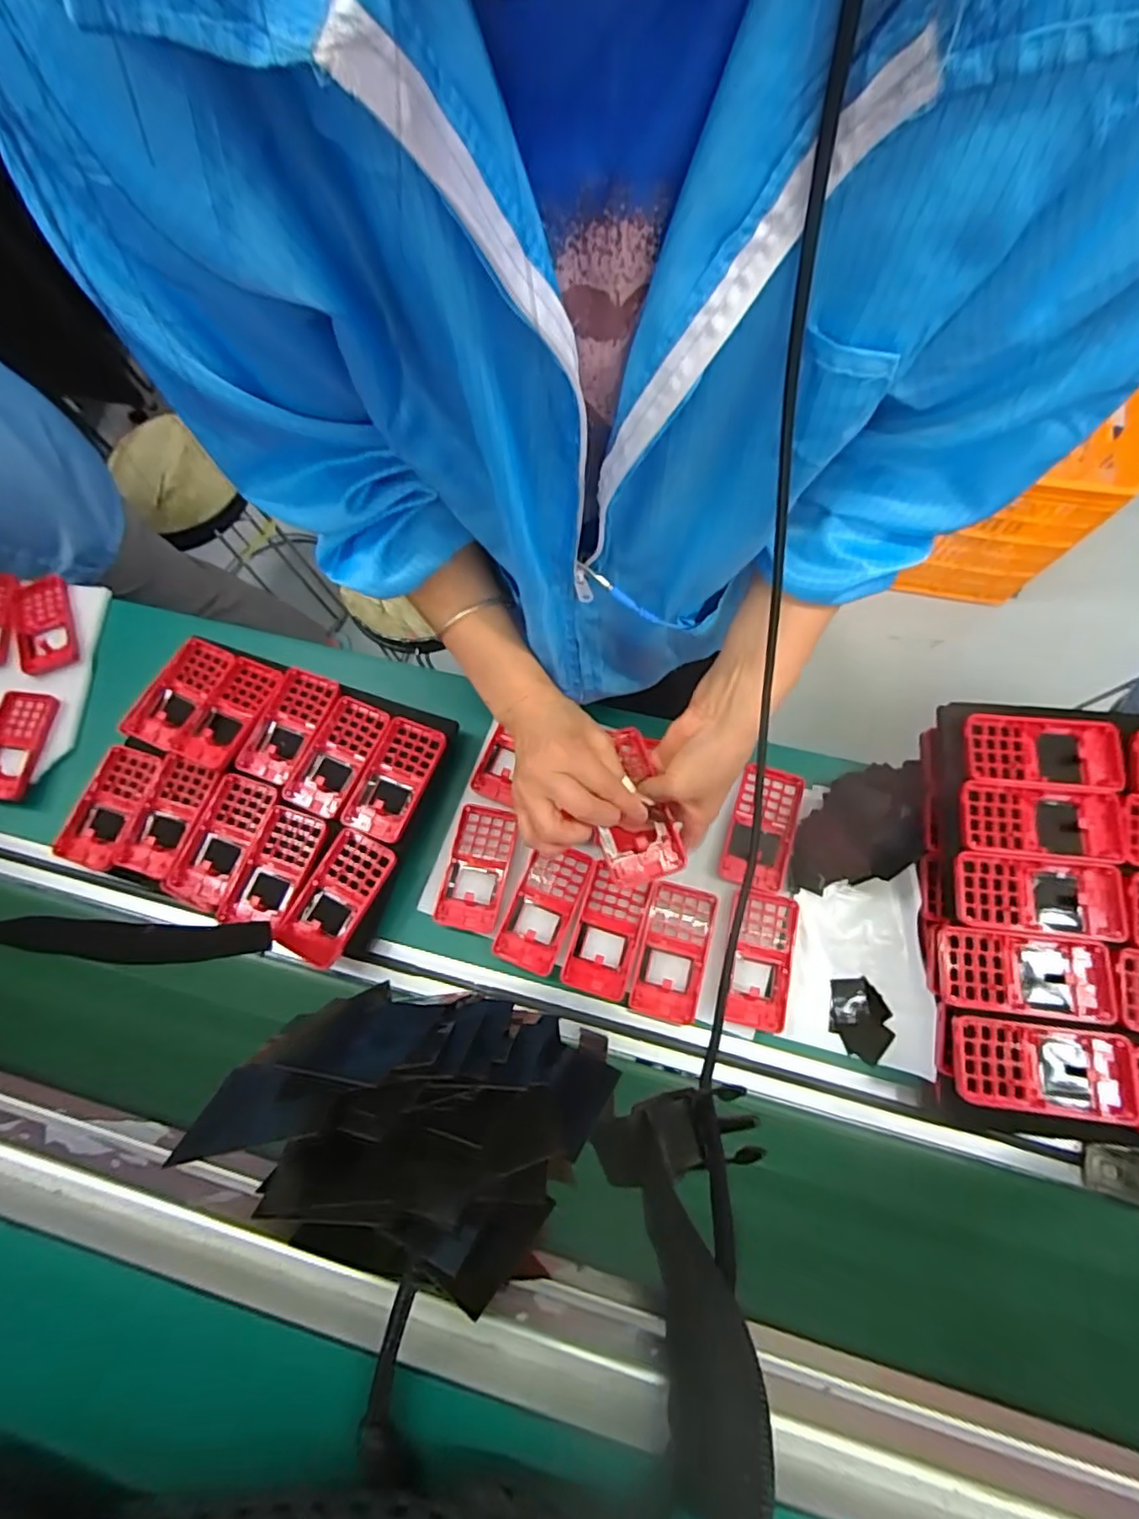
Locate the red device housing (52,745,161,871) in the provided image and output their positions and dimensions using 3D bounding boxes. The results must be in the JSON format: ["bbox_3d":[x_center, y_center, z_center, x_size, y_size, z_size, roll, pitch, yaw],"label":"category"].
[{"bbox_3d":[-0.467,0.049,0.634,0.064,0.012,0.122,19,75,7],"label":"red device housing"}]

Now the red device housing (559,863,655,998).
[{"bbox_3d":[0.036,0.165,0.598,0.062,0.011,0.116,17,75,7],"label":"red device housing"}]

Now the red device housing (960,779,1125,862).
[{"bbox_3d":[0.399,0.051,0.528,0.123,0.008,0.061,5,74,4],"label":"red device housing"}]

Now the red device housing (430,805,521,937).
[{"bbox_3d":[-0.091,0.109,0.628,0.062,0.021,0.120,12,74,5],"label":"red device housing"}]

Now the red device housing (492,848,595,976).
[{"bbox_3d":[-0.025,0.144,0.607,0.062,0.011,0.118,21,75,8],"label":"red device housing"}]

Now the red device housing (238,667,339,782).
[{"bbox_3d":[-0.294,-0.036,0.653,0.059,0.014,0.122,20,75,7],"label":"red device housing"}]

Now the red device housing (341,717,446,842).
[{"bbox_3d":[-0.176,0.019,0.628,0.061,0.019,0.121,20,75,8],"label":"red device housing"}]

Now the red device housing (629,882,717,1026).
[{"bbox_3d":[0.098,0.181,0.588,0.061,0.008,0.122,14,75,6],"label":"red device housing"}]

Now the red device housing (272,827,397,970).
[{"bbox_3d":[-0.221,0.129,0.589,0.064,0.021,0.119,25,76,9],"label":"red device housing"}]

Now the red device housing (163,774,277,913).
[{"bbox_3d":[-0.346,0.084,0.623,0.067,0.019,0.131,20,75,7],"label":"red device housing"}]

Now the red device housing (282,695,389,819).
[{"bbox_3d":[-0.236,-0.004,0.632,0.070,0.015,0.122,21,75,8],"label":"red device housing"}]

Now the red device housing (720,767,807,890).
[{"bbox_3d":[0.192,0.067,0.618,0.064,0.013,0.118,17,75,7],"label":"red device housing"}]

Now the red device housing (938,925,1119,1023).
[{"bbox_3d":[0.366,0.173,0.503,0.118,0.020,0.063,7,74,4],"label":"red device housing"}]

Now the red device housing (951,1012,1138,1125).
[{"bbox_3d":[0.370,0.242,0.489,0.126,0.018,0.065,6,74,4],"label":"red device housing"}]

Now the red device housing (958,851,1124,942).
[{"bbox_3d":[0.386,0.111,0.514,0.122,0.016,0.063,6,74,4],"label":"red device housing"}]

